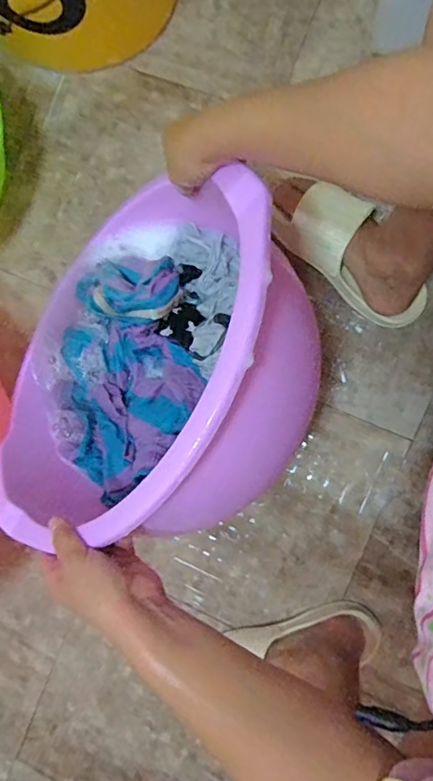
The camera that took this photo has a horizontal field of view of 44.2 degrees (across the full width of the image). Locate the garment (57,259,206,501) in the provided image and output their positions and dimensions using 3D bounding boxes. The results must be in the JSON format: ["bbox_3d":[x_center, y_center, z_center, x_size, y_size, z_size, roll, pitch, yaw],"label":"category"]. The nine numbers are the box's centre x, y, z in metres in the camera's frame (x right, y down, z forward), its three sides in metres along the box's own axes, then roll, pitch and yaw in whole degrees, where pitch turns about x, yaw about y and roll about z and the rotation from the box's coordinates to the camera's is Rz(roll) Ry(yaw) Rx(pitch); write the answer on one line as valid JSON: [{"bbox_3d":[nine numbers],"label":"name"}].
[{"bbox_3d":[-0.105,-0.017,0.603,0.167,0.088,0.252,-13,79,-1],"label":"garment"}]

